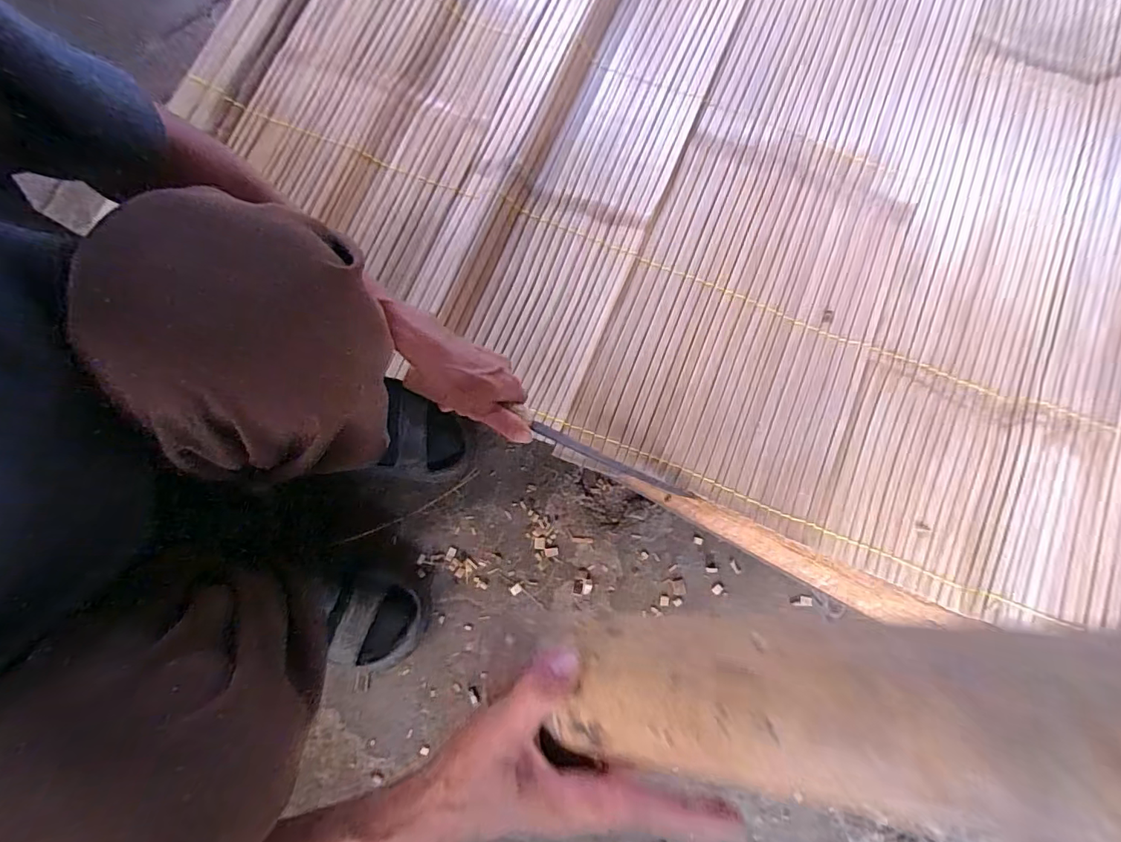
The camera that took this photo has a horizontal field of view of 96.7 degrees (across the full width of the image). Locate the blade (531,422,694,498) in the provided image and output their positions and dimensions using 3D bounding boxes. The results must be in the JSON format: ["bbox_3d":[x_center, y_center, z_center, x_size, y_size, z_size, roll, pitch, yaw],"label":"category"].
[{"bbox_3d":[0.055,0.045,0.538,0.193,0.021,0.011,25,78,-16],"label":"blade"}]

